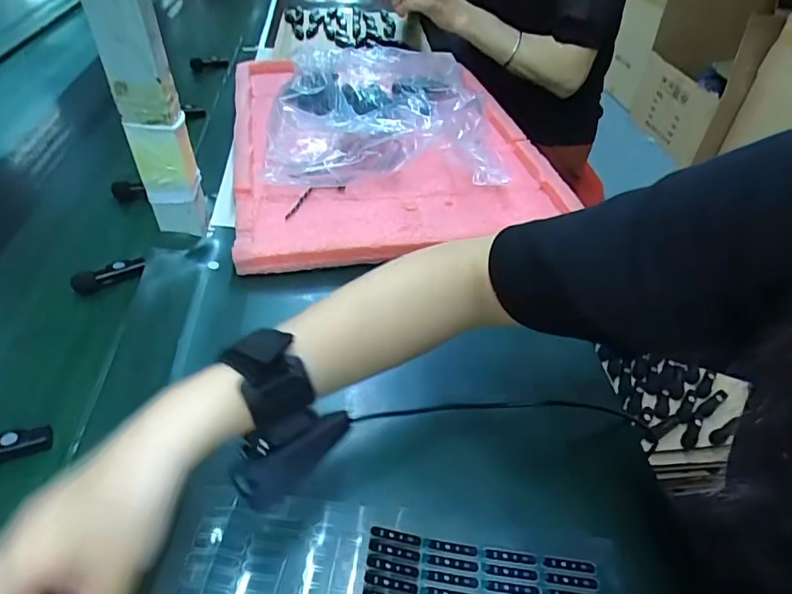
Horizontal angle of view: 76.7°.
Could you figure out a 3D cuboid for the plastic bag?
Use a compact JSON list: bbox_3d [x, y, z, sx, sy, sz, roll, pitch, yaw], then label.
[{"bbox_3d":[-0.020,-0.242,0.650,0.270,0.085,0.322,0,44,-8],"label":"plastic bag"}]

